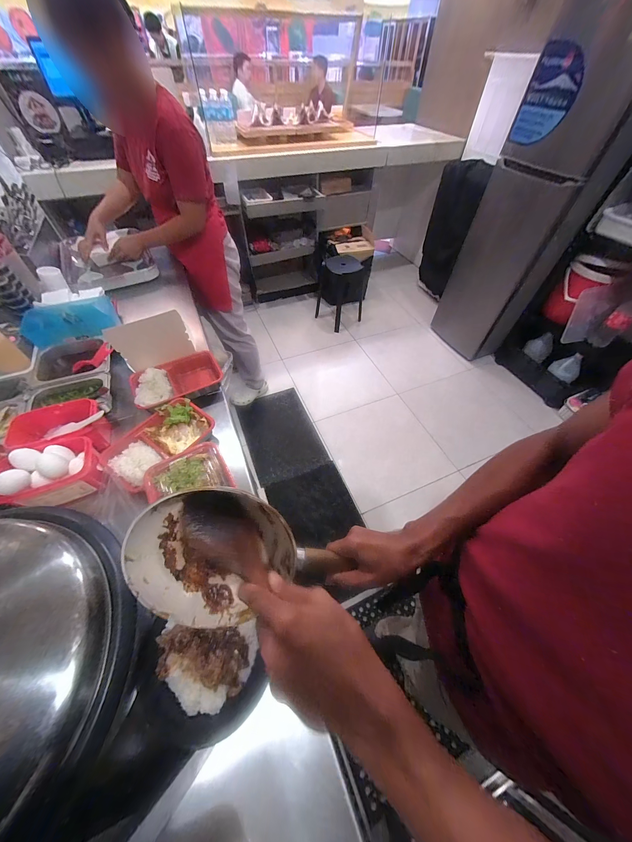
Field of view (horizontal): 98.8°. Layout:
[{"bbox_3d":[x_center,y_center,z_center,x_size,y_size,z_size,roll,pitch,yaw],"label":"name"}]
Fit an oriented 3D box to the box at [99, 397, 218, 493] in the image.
[{"bbox_3d":[-0.346,0.046,0.609,0.147,0.037,0.222,37,62,23],"label":"box"}]

